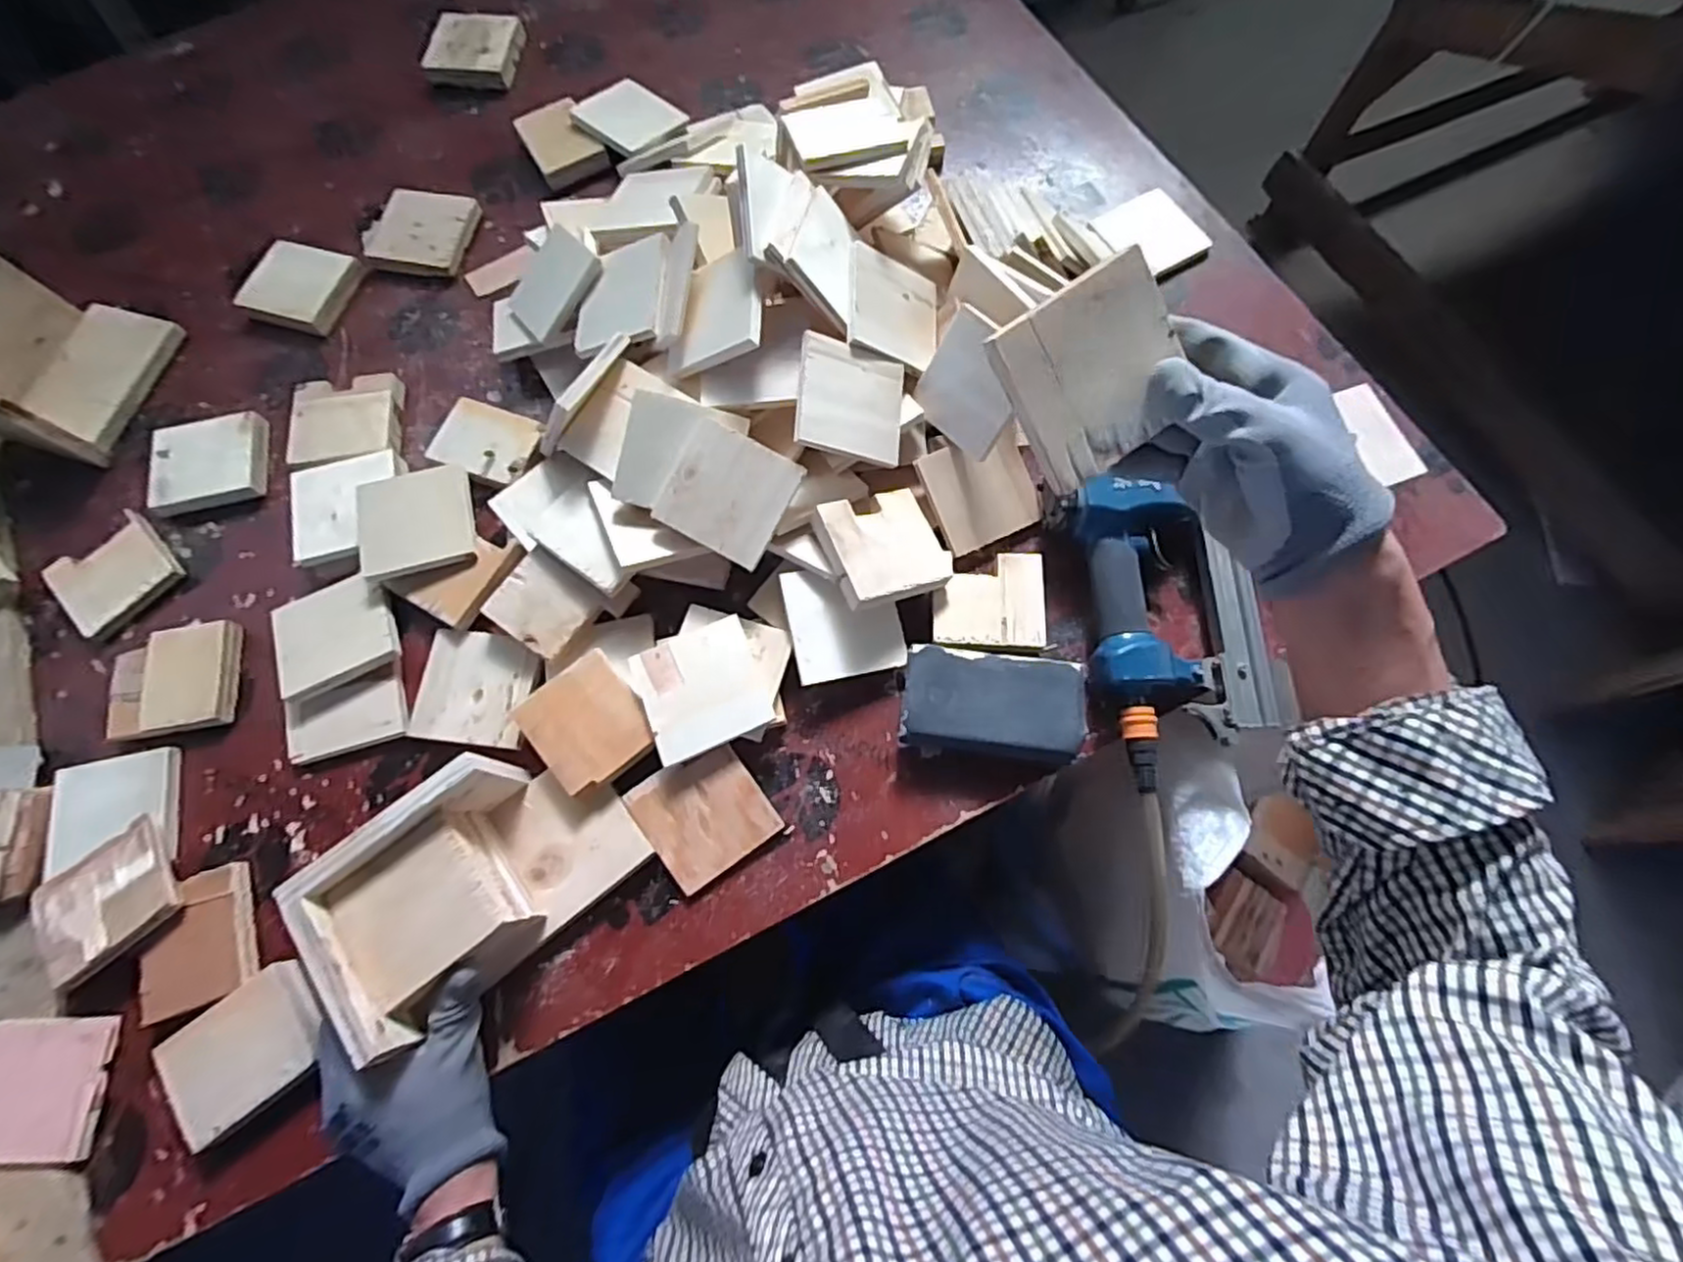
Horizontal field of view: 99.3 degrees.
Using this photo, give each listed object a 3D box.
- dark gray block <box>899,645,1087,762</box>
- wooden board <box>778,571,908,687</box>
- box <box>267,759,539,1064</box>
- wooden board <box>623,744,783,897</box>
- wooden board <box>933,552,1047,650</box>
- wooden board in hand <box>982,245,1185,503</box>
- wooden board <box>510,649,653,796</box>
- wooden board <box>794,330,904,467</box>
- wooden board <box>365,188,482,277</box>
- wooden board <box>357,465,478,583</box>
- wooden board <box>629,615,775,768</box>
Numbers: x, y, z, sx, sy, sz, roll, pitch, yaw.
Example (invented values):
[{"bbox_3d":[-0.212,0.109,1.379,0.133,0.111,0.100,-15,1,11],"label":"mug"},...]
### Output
[{"bbox_3d":[0.117,0.056,0.556,0.135,0.034,0.073,7,72,4],"label":"dark gray block"},{"bbox_3d":[0.003,-0.008,0.574,0.087,0.007,0.090,-11,86,-9],"label":"wooden board"},{"bbox_3d":[-0.263,0.174,0.473,0.138,0.072,0.115,-39,75,-11],"label":"box"},{"bbox_3d":[-0.104,0.137,0.541,0.087,0.007,0.088,-34,83,-13],"label":"wooden board"},{"bbox_3d":[0.122,-0.026,0.589,0.090,0.008,0.080,2,71,2],"label":"wooden board"},{"bbox_3d":[0.129,-0.130,0.360,0.092,0.005,0.086,-34,108,-5],"label":"wooden board in hand"},{"bbox_3d":[-0.195,0.069,0.551,0.083,0.018,0.092,-37,74,-10],"label":"wooden board"},{"bbox_3d":[0.009,-0.183,0.572,0.090,0.006,0.087,9,83,-25],"label":"wooden board"},{"bbox_3d":[-0.425,-0.408,0.729,0.098,0.008,0.101,6,71,3],"label":"wooden board"},{"bbox_3d":[-0.357,-0.093,0.598,0.090,0.011,0.088,-15,71,-4],"label":"wooden board"},{"bbox_3d":[-0.107,0.043,0.546,0.088,0.011,0.090,-21,72,-6],"label":"wooden board"}]

